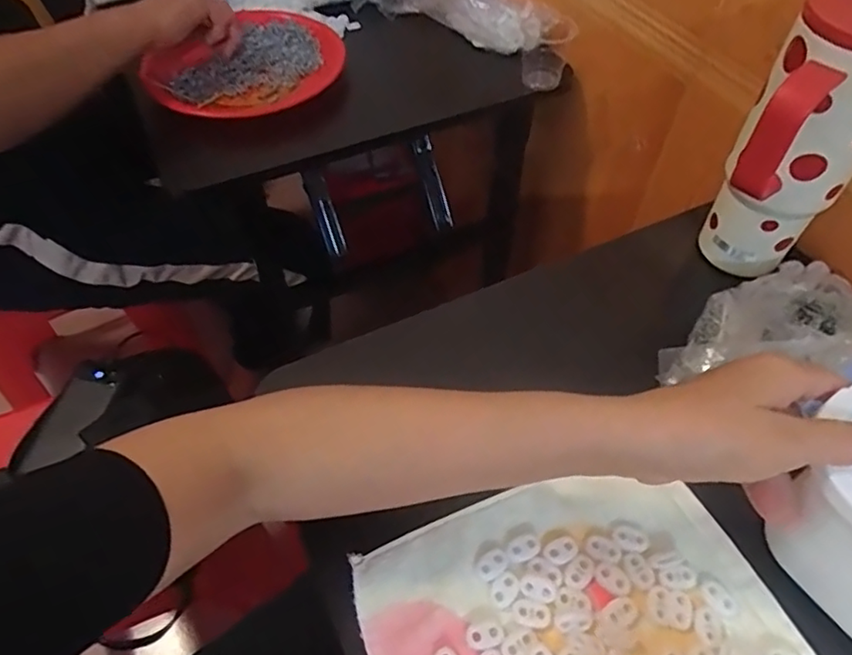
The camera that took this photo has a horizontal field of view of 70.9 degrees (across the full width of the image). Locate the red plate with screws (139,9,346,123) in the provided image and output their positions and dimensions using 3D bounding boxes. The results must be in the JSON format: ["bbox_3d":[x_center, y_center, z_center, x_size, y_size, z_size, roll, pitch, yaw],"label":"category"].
[{"bbox_3d":[-0.214,-0.317,0.713,0.232,0.038,0.194,-18,55,-13],"label":"red plate with screws"}]

